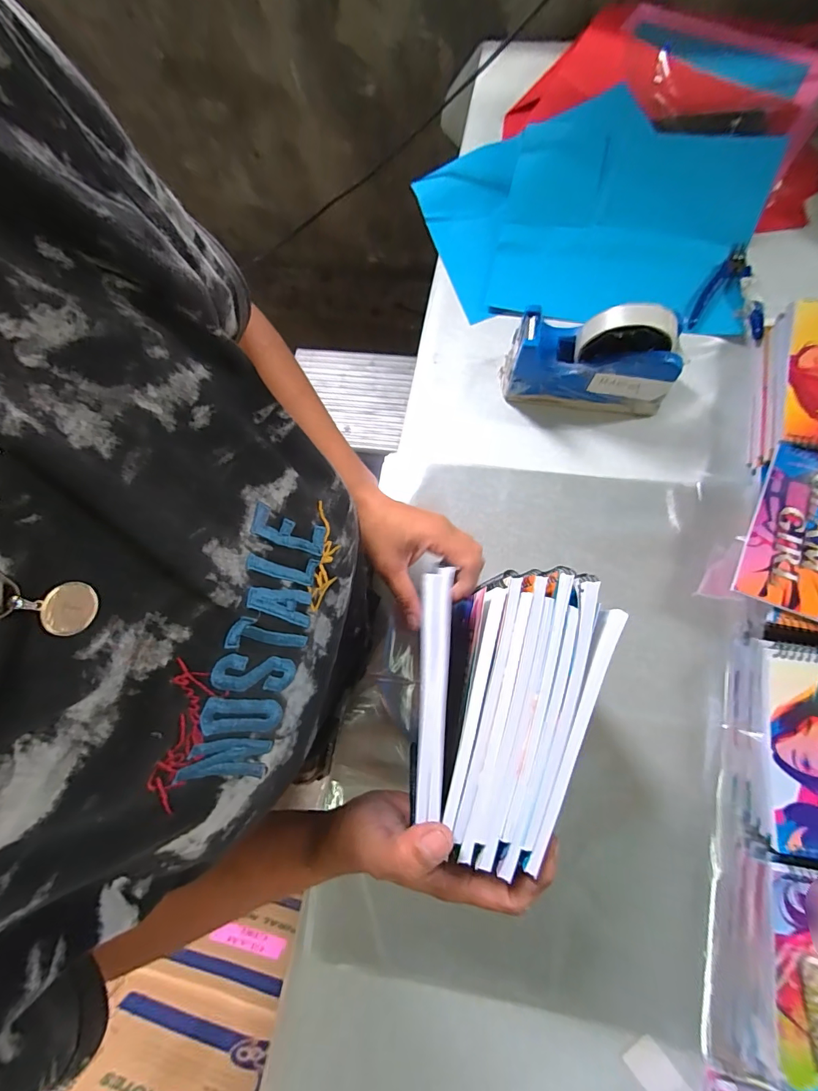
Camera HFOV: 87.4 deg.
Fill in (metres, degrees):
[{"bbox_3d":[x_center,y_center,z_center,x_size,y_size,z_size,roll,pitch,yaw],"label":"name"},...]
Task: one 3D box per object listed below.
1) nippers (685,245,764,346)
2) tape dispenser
[{"bbox_3d":[0.360,-0.279,0.467,0.072,0.020,0.116,24,80,4],"label":"nippers"},{"bbox_3d":[0.183,-0.185,0.419,0.159,0.109,0.054,10,79,1],"label":"tape dispenser"}]

